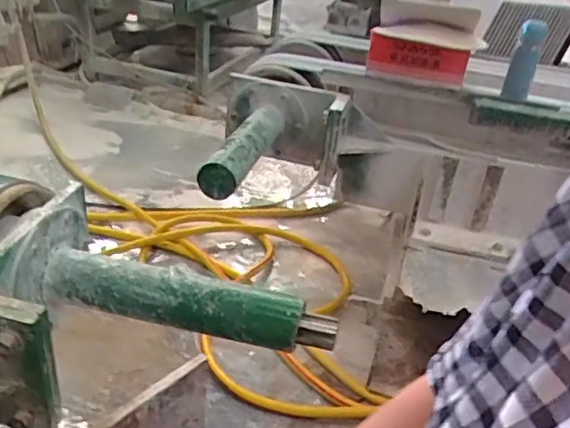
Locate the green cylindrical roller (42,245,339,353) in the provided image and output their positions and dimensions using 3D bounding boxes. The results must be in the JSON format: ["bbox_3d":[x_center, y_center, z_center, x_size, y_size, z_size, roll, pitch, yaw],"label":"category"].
[{"bbox_3d":[-0.146,0.133,0.871,0.450,0.074,0.073,9,35,5],"label":"green cylindrical roller"}]

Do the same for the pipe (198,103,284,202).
[{"bbox_3d":[-0.090,-0.157,1.338,0.076,0.082,0.419,13,35,10],"label":"pipe"}]

